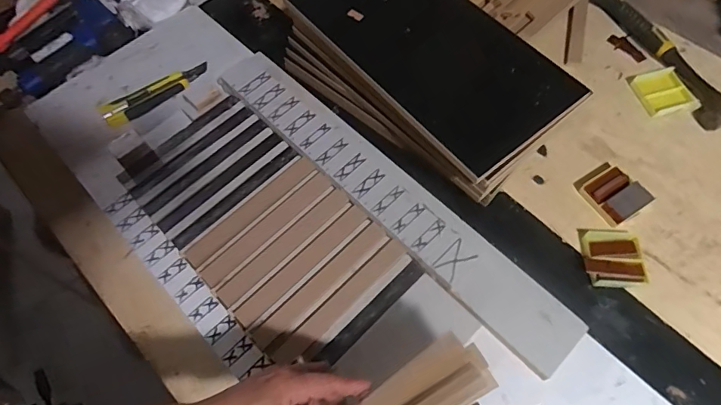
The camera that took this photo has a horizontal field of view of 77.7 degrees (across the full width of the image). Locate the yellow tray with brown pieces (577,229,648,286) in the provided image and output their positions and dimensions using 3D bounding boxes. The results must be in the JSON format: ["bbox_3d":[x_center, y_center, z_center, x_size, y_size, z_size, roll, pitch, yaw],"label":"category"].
[{"bbox_3d":[0.300,0.065,0.531,0.069,0.012,0.069,3,65,3],"label":"yellow tray with brown pieces"}]

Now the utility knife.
[{"bbox_3d":[-0.287,-0.156,0.633,0.154,0.014,0.038,-35,68,-14],"label":"utility knife"}]

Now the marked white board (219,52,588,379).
[{"bbox_3d":[0.024,-0.014,0.539,0.527,0.026,0.070,42,73,19],"label":"marked white board"}]

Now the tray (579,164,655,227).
[{"bbox_3d":[0.319,-0.009,0.561,0.059,0.023,0.063,-28,67,-11],"label":"tray"}]

